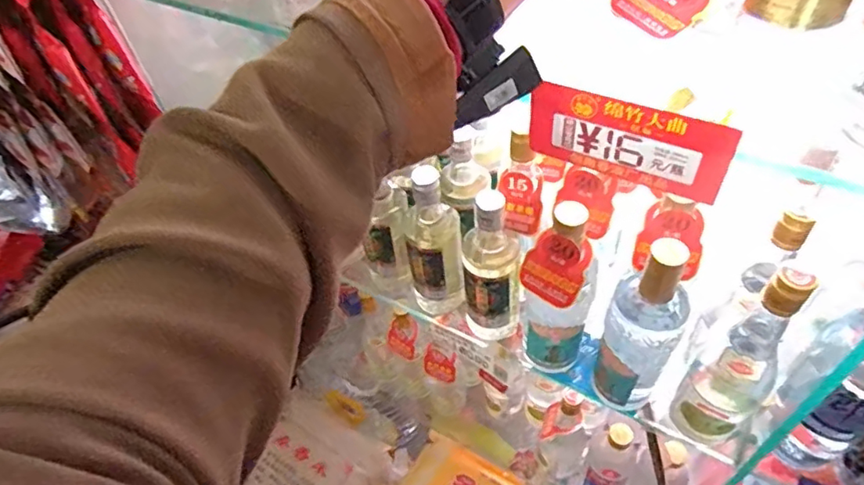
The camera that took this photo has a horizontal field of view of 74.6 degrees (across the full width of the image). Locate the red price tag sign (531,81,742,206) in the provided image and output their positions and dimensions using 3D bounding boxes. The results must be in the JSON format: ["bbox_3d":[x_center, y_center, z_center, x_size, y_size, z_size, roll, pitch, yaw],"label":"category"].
[{"bbox_3d":[0.133,-0.070,0.393,0.133,0.062,0.005,22,56,23],"label":"red price tag sign"}]

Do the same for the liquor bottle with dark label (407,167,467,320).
[{"bbox_3d":[0.000,-0.008,0.674,0.067,0.198,0.073,-5,50,2],"label":"liquor bottle with dark label"}]

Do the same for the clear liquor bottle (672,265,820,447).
[{"bbox_3d":[0.286,0.123,0.537,0.056,0.273,0.066,-39,56,-24],"label":"clear liquor bottle"}]

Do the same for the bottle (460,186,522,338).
[{"bbox_3d":[0.068,0.035,0.649,0.065,0.219,0.057,-1,50,6],"label":"bottle"}]

